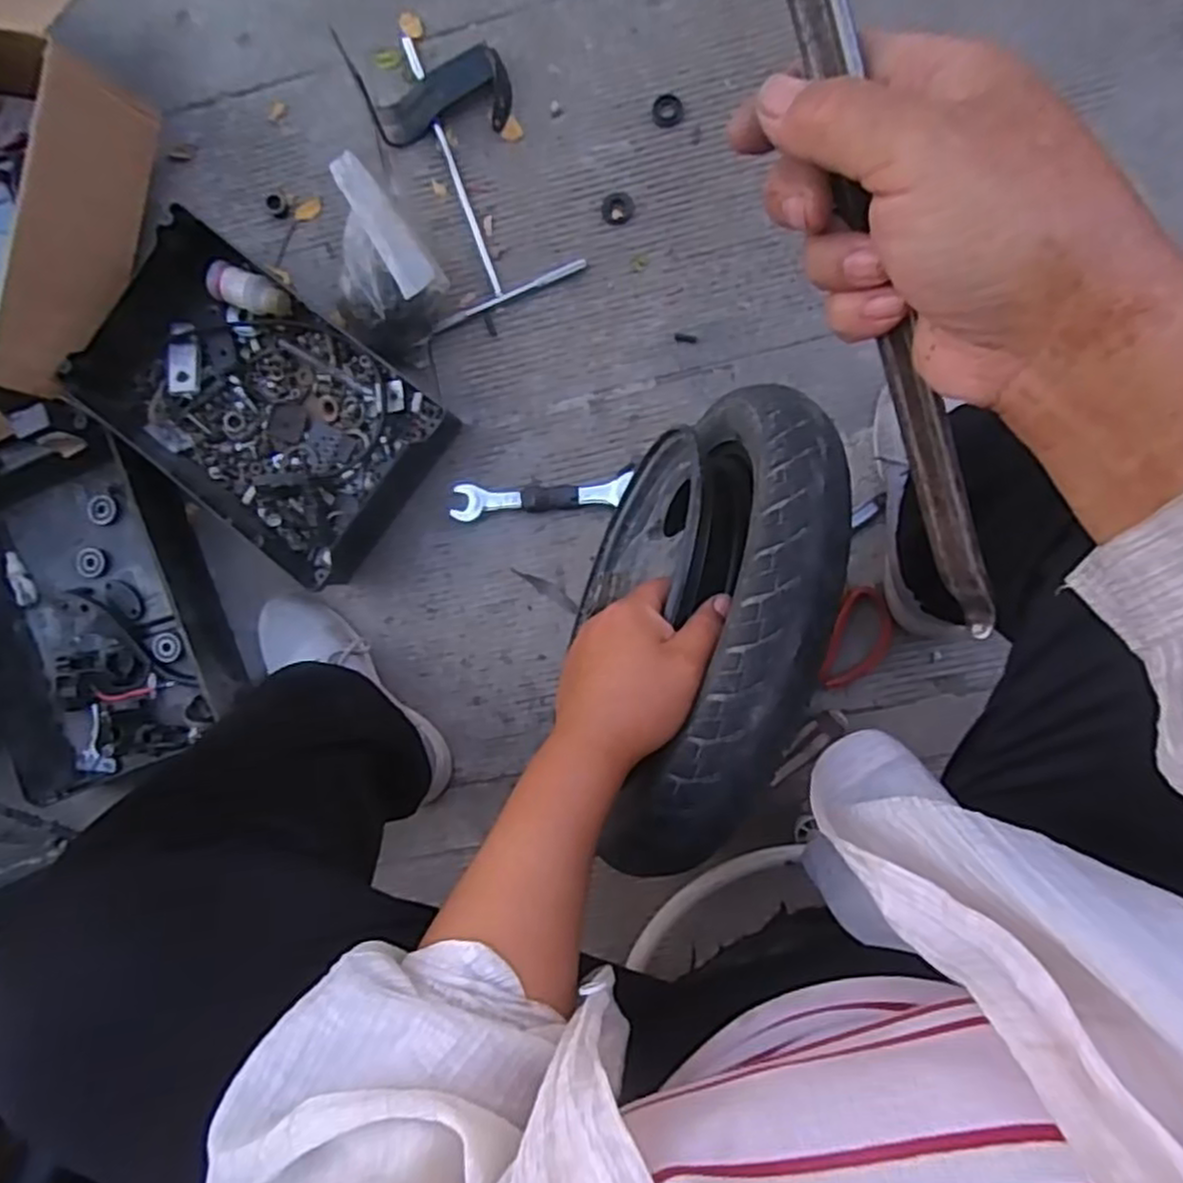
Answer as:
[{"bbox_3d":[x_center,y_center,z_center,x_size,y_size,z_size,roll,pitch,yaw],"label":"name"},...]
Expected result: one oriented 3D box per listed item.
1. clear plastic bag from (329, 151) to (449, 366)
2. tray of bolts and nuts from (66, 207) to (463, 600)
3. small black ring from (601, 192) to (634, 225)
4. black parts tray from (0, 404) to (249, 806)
[{"bbox_3d":[-0.196,-0.291,0.690,0.099,0.125,0.127,-37,86,5],"label":"clear plastic bag"},{"bbox_3d":[-0.323,-0.176,0.734,0.326,0.072,0.222,38,94,5],"label":"tray of bolts and nuts"},{"bbox_3d":[0.026,-0.377,0.734,0.033,0.004,0.031,0,90,6],"label":"small black ring"},{"bbox_3d":[-0.504,0.010,0.754,0.241,0.081,0.347,-17,88,6],"label":"black parts tray"}]

